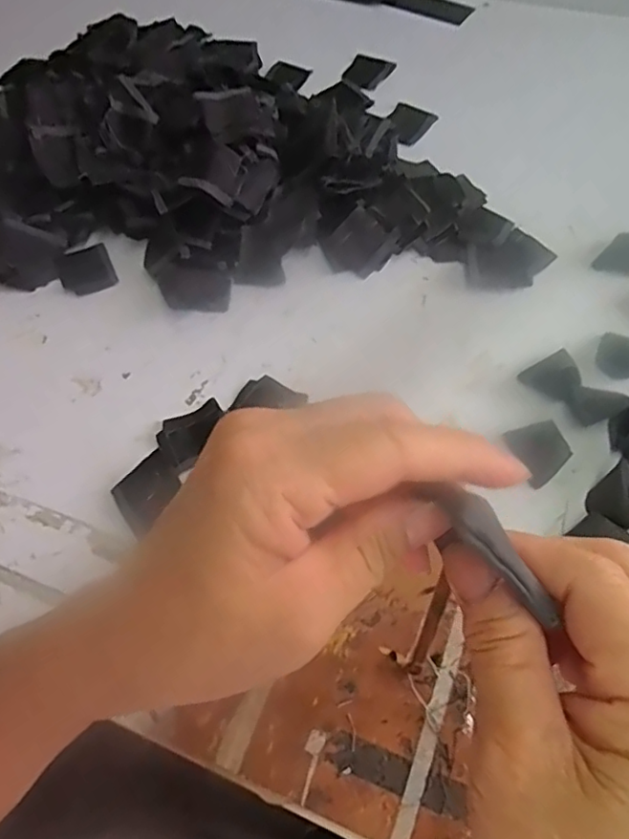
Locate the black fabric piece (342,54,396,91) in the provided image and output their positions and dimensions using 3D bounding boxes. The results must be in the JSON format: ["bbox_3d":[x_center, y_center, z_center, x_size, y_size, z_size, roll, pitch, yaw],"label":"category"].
[{"bbox_3d":[0.058,-0.387,0.663,0.046,0.008,0.050,29,66,20],"label":"black fabric piece"}]

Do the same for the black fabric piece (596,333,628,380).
[{"bbox_3d":[0.236,-0.048,0.457,0.039,0.005,0.040,-2,59,3],"label":"black fabric piece"}]

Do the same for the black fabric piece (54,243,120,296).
[{"bbox_3d":[-0.206,-0.134,0.535,0.047,0.010,0.051,-26,67,-7],"label":"black fabric piece"}]

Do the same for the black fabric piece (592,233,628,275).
[{"bbox_3d":[0.255,-0.137,0.487,0.036,0.028,0.027,39,69,23],"label":"black fabric piece"}]

